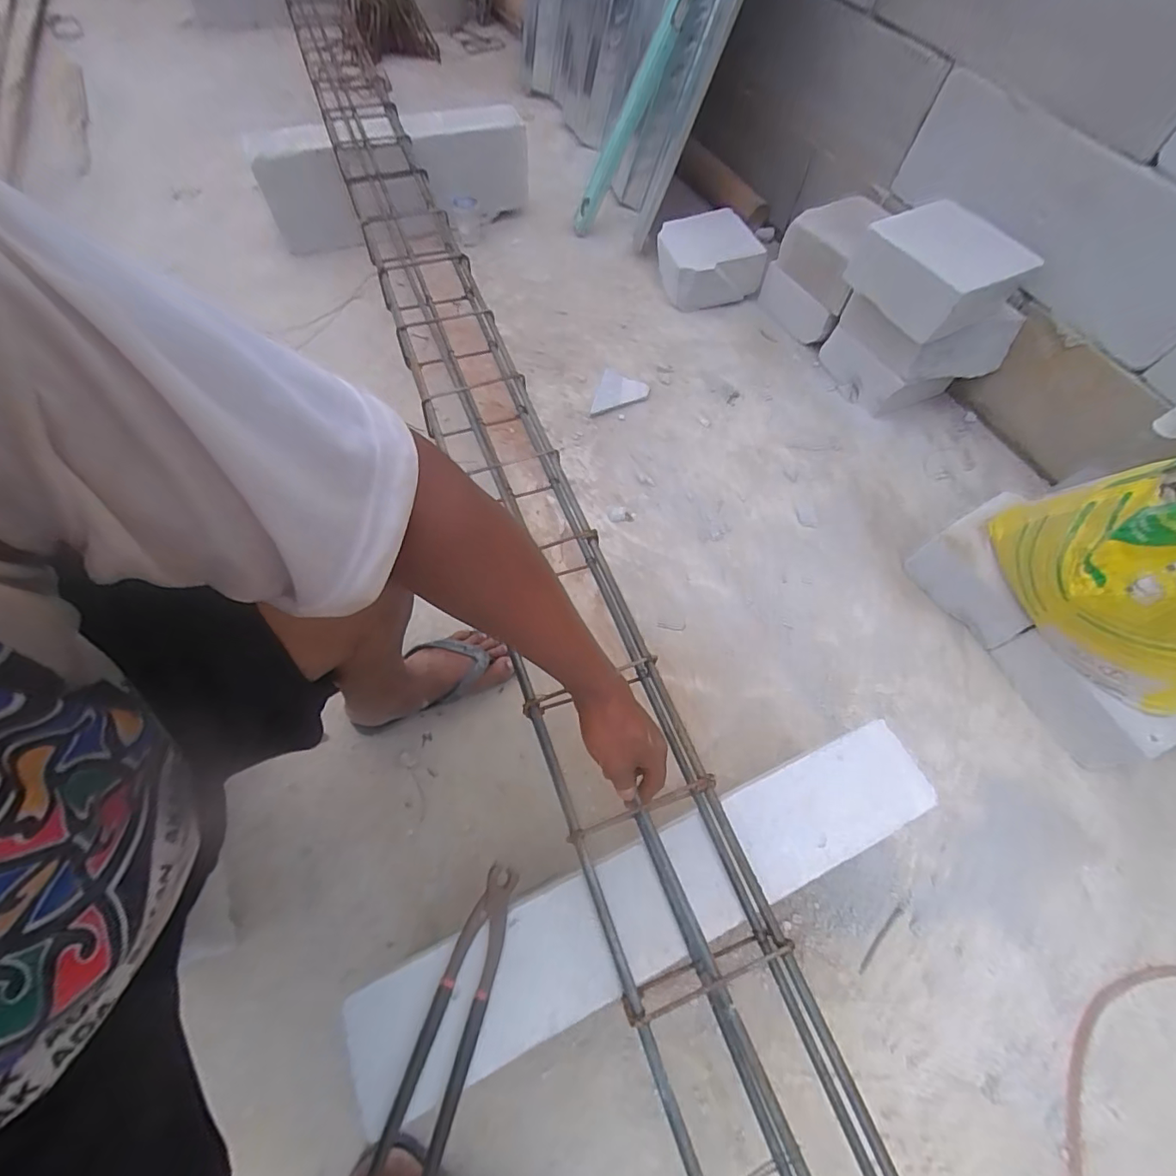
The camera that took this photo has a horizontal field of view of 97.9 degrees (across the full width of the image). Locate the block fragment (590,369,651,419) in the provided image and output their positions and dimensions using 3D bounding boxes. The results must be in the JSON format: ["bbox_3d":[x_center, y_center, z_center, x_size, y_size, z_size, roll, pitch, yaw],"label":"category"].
[{"bbox_3d":[0.070,-0.397,1.072,0.103,0.026,0.127,16,62,4],"label":"block fragment"}]

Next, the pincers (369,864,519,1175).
[{"bbox_3d":[-0.110,0.360,0.433,0.049,0.023,0.218,18,63,5],"label":"pincers"}]

